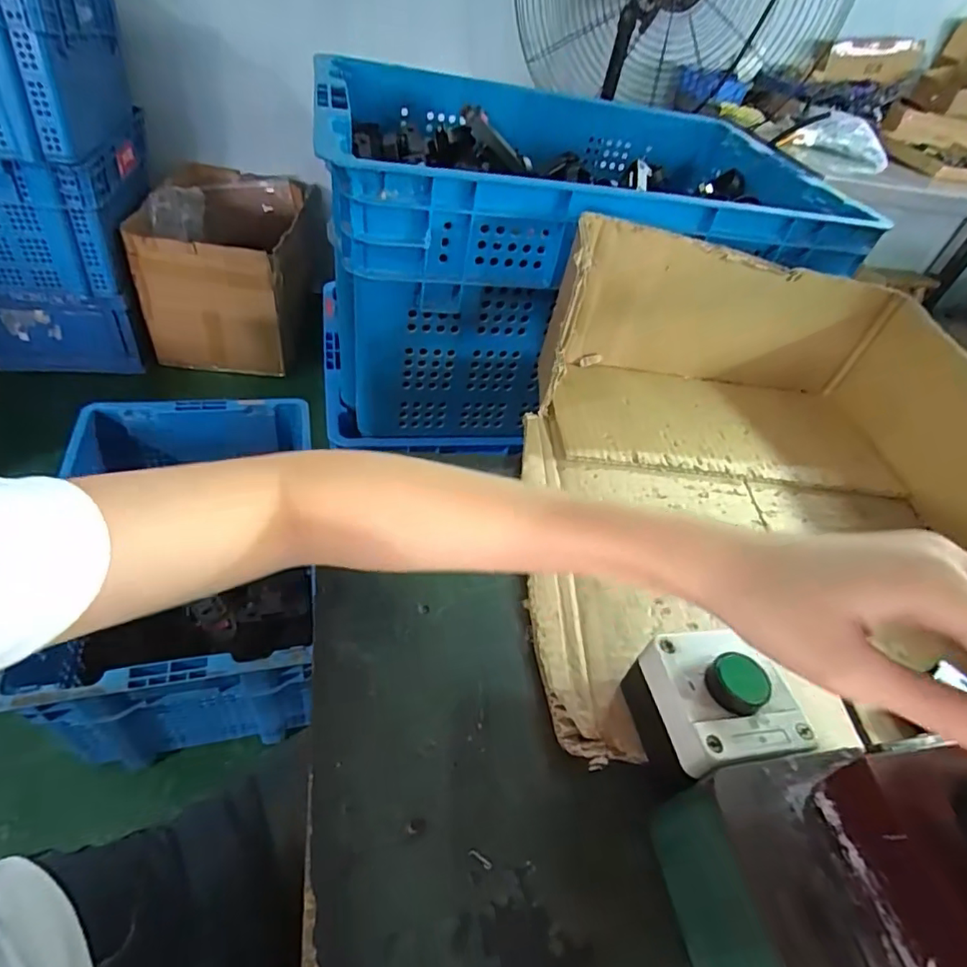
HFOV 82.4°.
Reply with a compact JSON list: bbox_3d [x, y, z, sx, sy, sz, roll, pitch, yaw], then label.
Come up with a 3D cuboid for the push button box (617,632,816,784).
[{"bbox_3d":[0.120,0.118,0.294,0.069,0.063,0.068,-2,47,-16],"label":"push button box"}]

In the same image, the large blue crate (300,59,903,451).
[{"bbox_3d":[0.087,-0.305,0.730,0.570,0.279,0.417,-3,47,-17],"label":"large blue crate"}]

